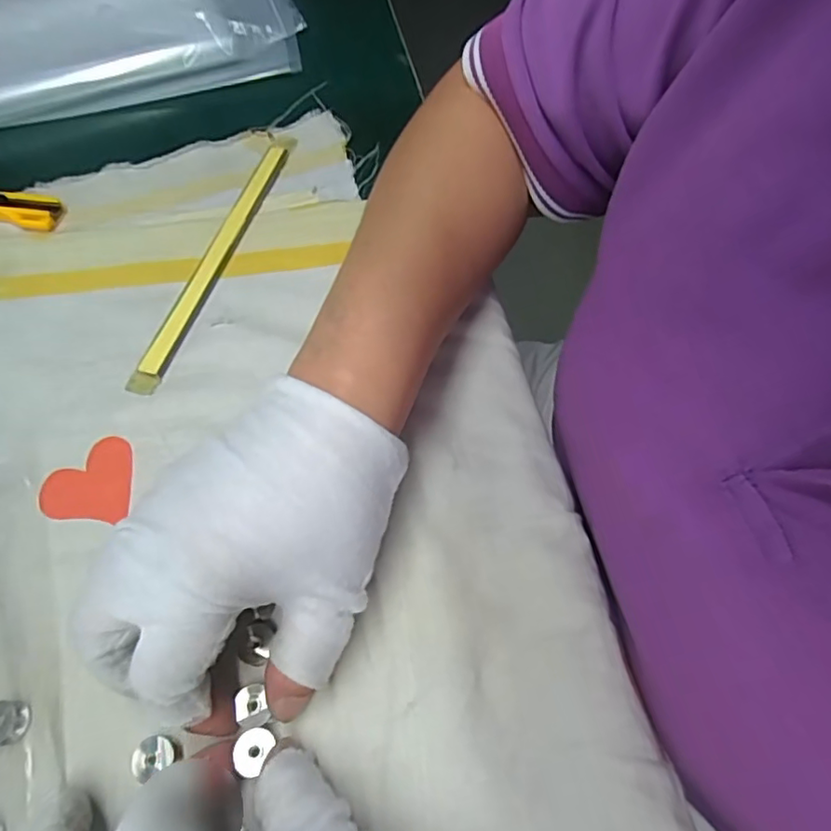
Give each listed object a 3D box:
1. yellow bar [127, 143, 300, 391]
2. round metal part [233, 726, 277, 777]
[{"bbox_3d":[-0.111,-0.097,0.328,0.019,0.005,0.196,11,61,8],"label":"yellow bar"},{"bbox_3d":[-0.057,0.116,0.200,0.012,0.004,0.014,24,64,15],"label":"round metal part"}]

